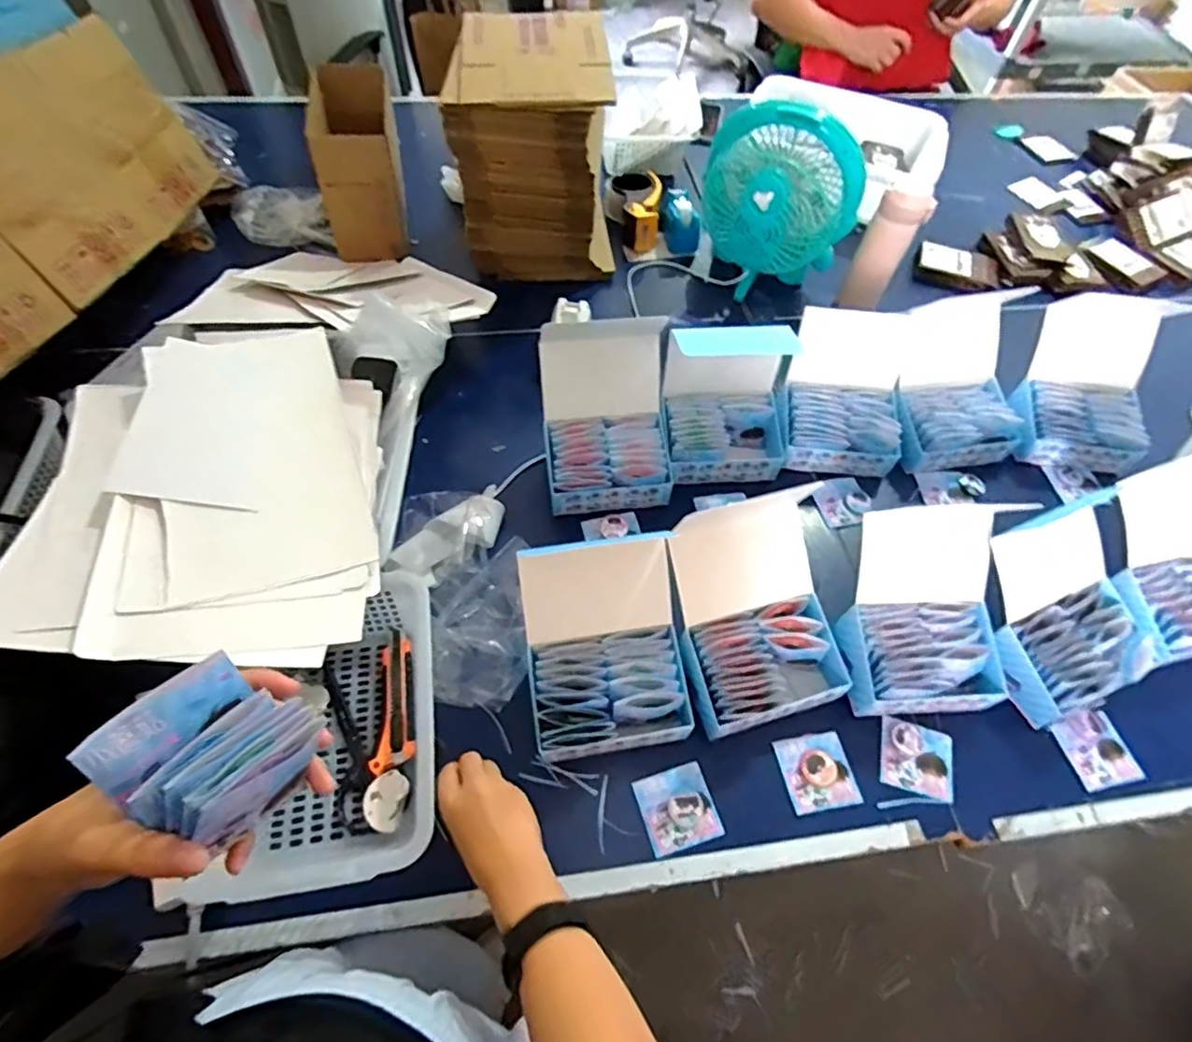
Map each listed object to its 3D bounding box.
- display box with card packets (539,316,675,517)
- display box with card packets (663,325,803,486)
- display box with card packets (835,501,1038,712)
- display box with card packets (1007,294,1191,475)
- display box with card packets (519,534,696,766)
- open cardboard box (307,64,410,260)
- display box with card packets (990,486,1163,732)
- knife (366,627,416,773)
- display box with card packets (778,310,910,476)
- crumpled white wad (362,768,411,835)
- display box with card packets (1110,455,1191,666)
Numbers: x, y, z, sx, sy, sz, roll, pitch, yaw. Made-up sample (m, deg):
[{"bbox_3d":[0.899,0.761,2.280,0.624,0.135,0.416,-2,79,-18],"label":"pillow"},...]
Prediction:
[{"bbox_3d":[0.010,-0.114,0.740,0.151,0.189,0.154,-7,58,-7],"label":"display box with card packets"},{"bbox_3d":[0.164,-0.142,0.750,0.154,0.153,0.122,0,58,-3],"label":"display box with card packets"},{"bbox_3d":[0.337,0.094,0.630,0.163,0.139,0.177,-1,58,-4],"label":"display box with card packets"},{"bbox_3d":[0.661,-0.183,0.825,0.164,0.152,0.187,10,58,4],"label":"display box with card packets"},{"bbox_3d":[0.008,0.121,0.595,0.146,0.119,0.178,-6,58,-7],"label":"display box with card packets"},{"bbox_3d":[-0.371,-0.570,0.979,0.123,0.202,0.216,-8,59,-8],"label":"open cardboard box"},{"bbox_3d":[0.491,0.097,0.649,0.167,0.129,0.179,-16,60,-13],"label":"display box with card packets"},{"bbox_3d":[-0.197,0.176,0.608,0.037,0.025,0.137,-5,58,-6],"label":"knife"},{"bbox_3d":[0.321,-0.162,0.790,0.161,0.146,0.152,4,58,-1],"label":"display box with card packets"},{"bbox_3d":[-0.193,0.257,0.564,0.035,0.017,0.049,12,58,5],"label":"crumpled white wad"},{"bbox_3d":[0.664,0.043,0.680,0.166,0.147,0.194,-3,58,-5],"label":"display box with card packets"}]

